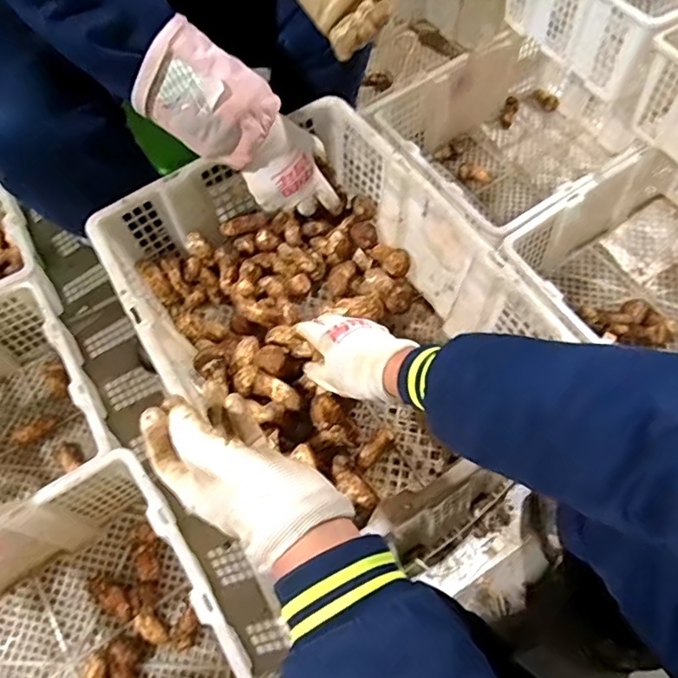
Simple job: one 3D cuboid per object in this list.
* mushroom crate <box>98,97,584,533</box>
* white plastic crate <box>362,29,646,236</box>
[{"bbox_3d":[-0.029,-0.032,0.652,0.354,0.168,0.435,-31,67,-13],"label":"mushroom crate"},{"bbox_3d":[0.345,-0.374,1.068,0.468,0.179,0.358,-32,67,-13],"label":"white plastic crate"}]

